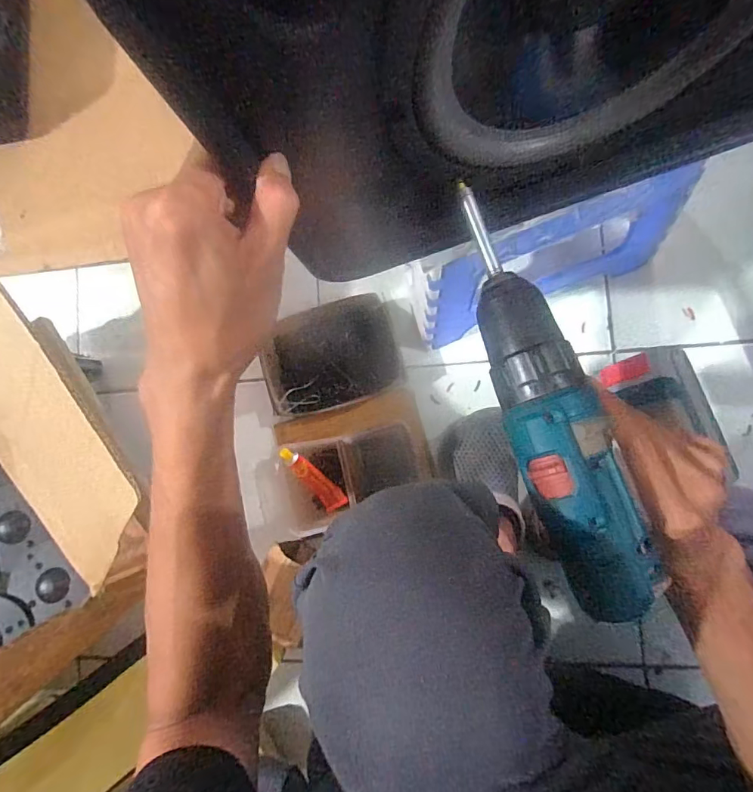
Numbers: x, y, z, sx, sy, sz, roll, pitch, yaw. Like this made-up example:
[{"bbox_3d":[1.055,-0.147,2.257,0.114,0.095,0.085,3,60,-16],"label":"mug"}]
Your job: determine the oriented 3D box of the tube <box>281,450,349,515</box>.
[{"bbox_3d":[-0.083,0.112,0.609,0.027,0.013,0.118,-37,117,4],"label":"tube"}]

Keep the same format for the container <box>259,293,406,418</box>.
[{"bbox_3d":[-0.067,-0.056,0.647,0.185,0.055,0.143,-18,83,7],"label":"container"}]

